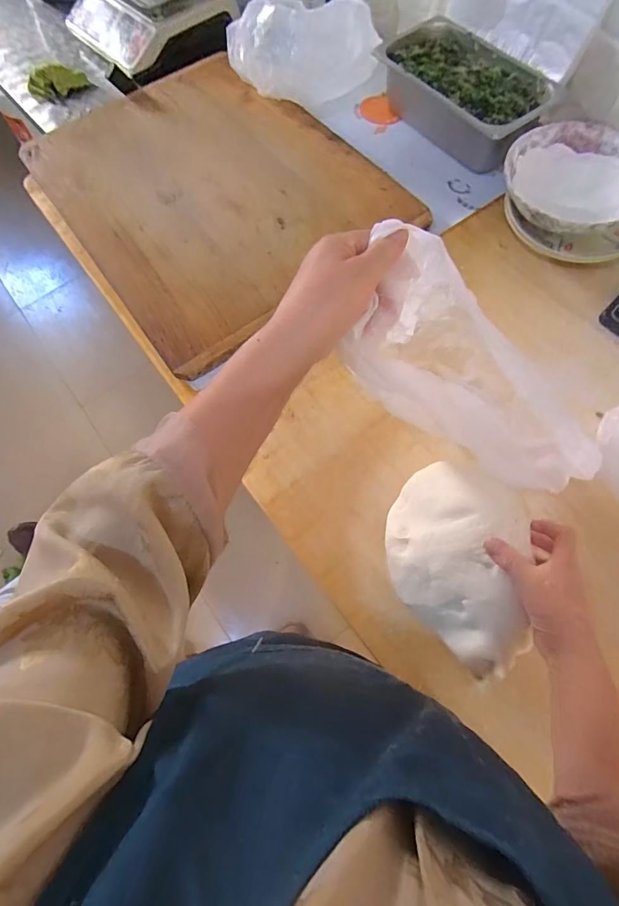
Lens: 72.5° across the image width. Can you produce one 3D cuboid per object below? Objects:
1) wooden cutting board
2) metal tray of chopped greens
[{"bbox_3d":[-0.183,-0.478,0.749,0.481,0.040,0.636,-36,71,-10],"label":"wooden cutting board"},{"bbox_3d":[0.276,-0.623,0.749,0.168,0.093,0.317,-33,71,-9],"label":"metal tray of chopped greens"}]

